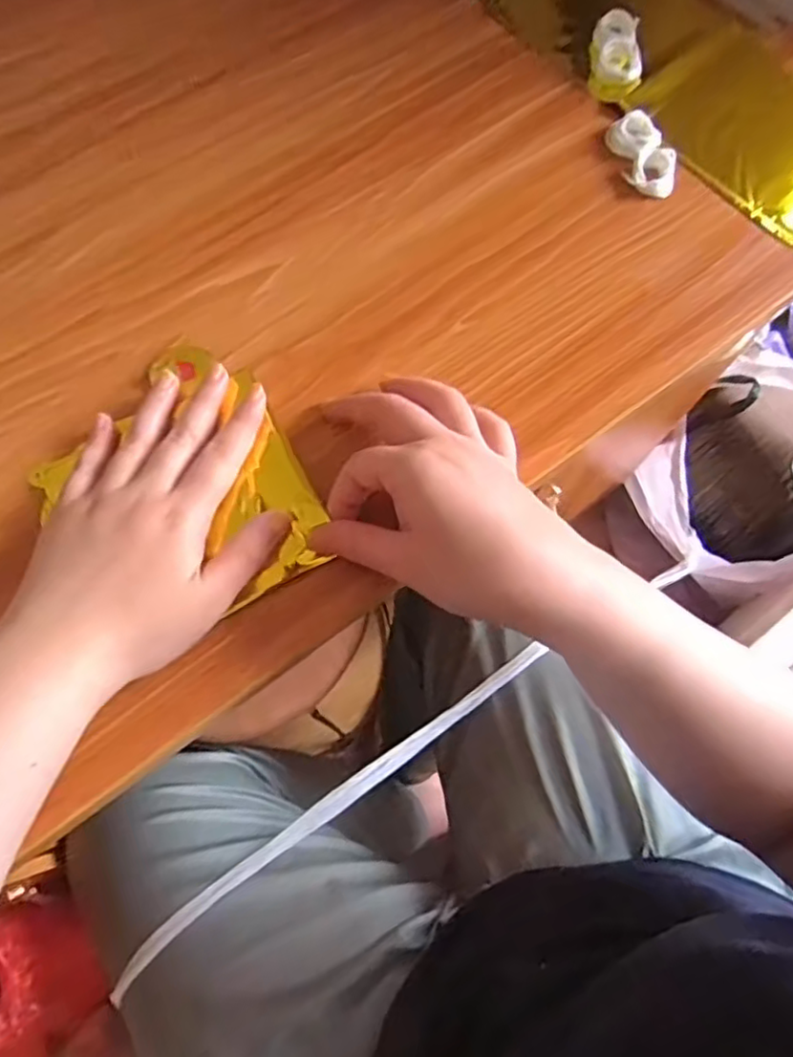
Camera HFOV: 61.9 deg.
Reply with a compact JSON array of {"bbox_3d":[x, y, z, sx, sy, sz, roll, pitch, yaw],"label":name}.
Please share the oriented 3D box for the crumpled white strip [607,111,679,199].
[{"bbox_3d":[0.155,-0.237,0.418,0.030,0.013,0.060,-17,73,-7],"label":"crumpled white strip"}]

